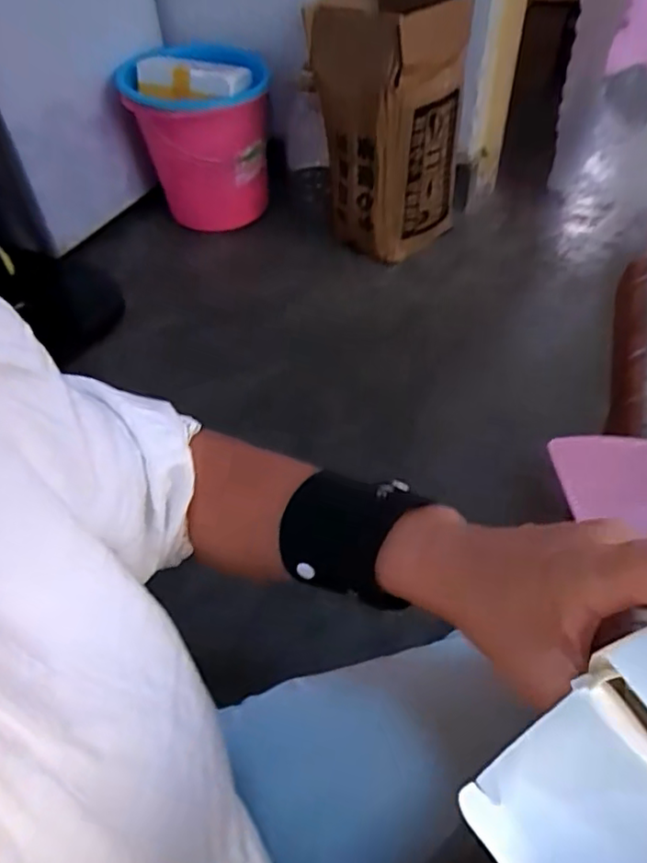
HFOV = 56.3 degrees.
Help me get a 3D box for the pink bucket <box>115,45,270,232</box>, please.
[{"bbox_3d":[-0.285,-0.682,1.466,0.322,0.376,0.298,-9,48,-5],"label":"pink bucket"}]

